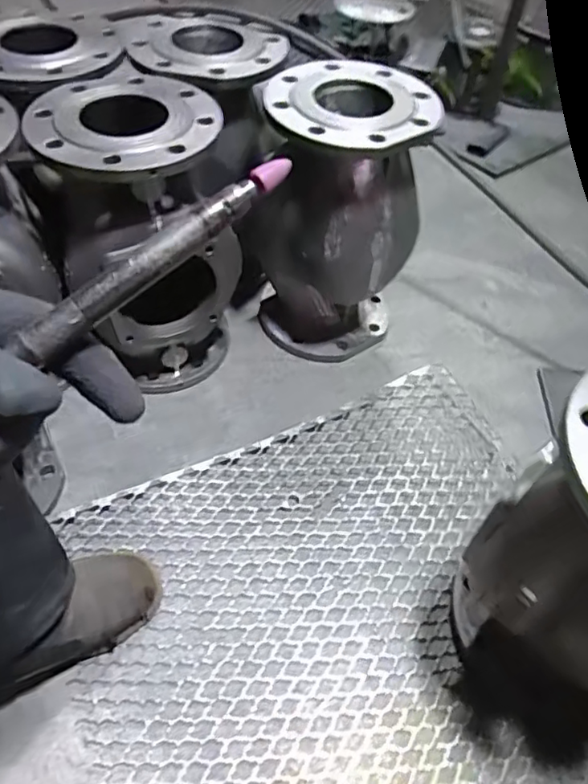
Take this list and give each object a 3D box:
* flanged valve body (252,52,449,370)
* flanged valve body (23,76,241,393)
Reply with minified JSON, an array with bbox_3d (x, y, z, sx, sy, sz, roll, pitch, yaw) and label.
[{"bbox_3d":[0.055,-0.233,0.856,0.222,0.370,0.197,7,53,2],"label":"flanged valve body"},{"bbox_3d":[-0.196,-0.186,0.809,0.209,0.374,0.198,-20,57,-17],"label":"flanged valve body"}]

